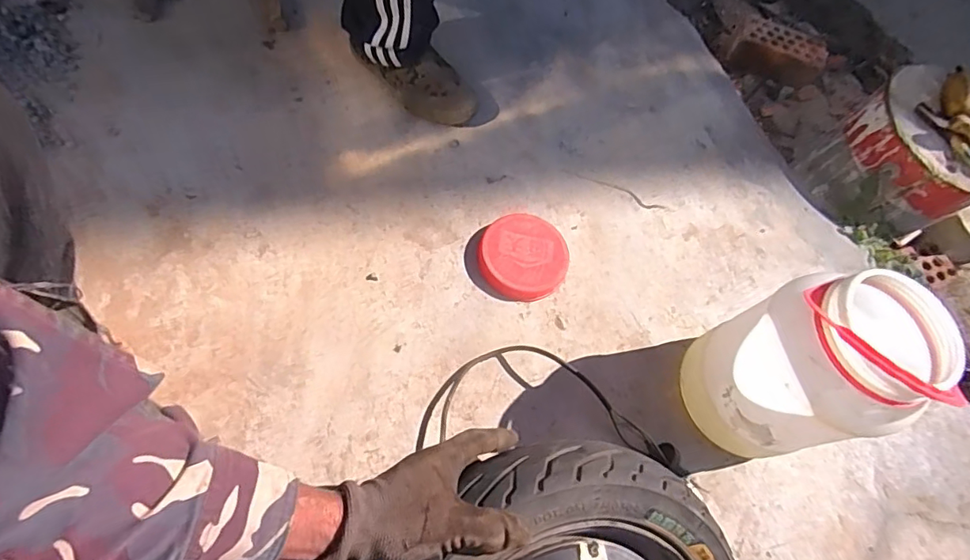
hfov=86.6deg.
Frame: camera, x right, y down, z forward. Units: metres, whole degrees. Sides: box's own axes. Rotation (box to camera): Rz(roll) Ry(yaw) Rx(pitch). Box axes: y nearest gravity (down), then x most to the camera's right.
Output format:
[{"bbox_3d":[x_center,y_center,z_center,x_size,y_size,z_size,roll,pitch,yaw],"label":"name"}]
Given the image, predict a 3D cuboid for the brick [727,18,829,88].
[{"bbox_3d":[0.802,-0.616,1.420,0.247,0.103,0.118,21,71,10],"label":"brick"}]

